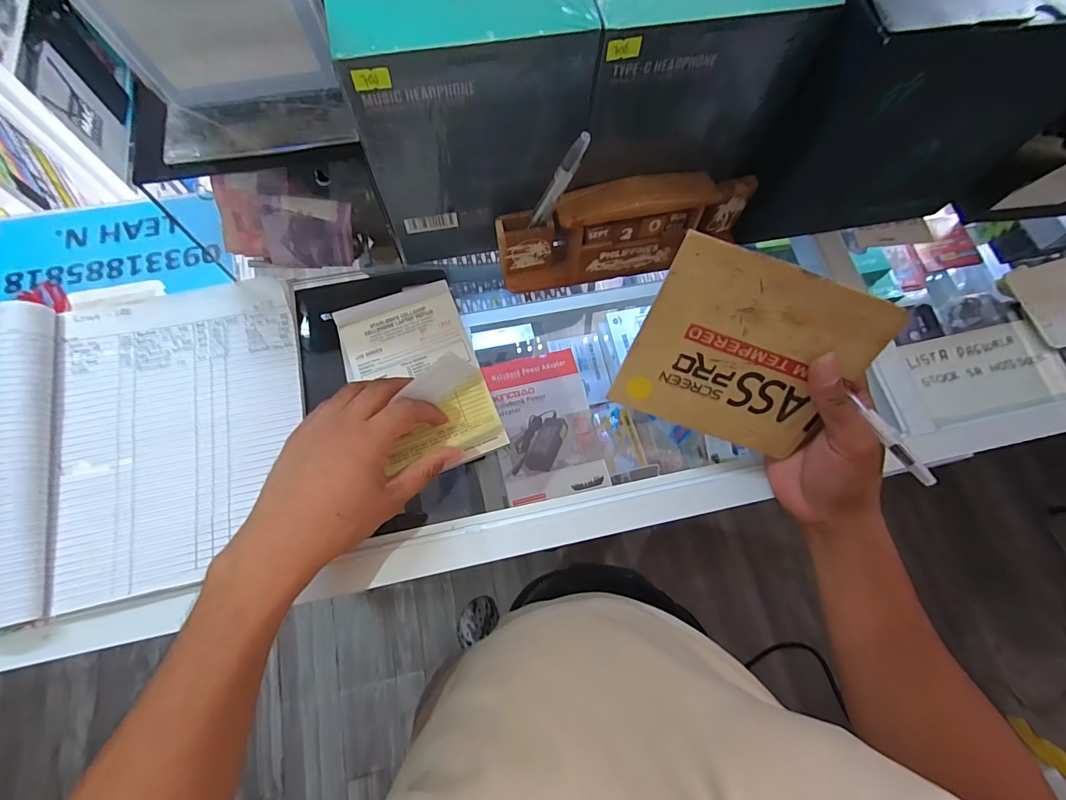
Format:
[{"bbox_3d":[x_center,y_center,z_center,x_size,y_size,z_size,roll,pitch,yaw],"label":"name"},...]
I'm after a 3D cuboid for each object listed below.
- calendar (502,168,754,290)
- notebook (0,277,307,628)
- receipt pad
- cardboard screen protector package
[{"bbox_3d":[0.083,-0.152,0.418,0.232,0.084,0.052,-12,72,-7],"label":"calendar"},{"bbox_3d":[-0.304,0.023,0.366,0.220,0.034,0.251,-9,72,-6],"label":"notebook"},{"bbox_3d":[-0.100,-0.020,0.400,0.106,0.010,0.165,-20,73,-9],"label":"receipt pad"},{"bbox_3d":[0.150,-0.030,0.327,0.152,0.133,0.006,20,35,-3],"label":"cardboard screen protector package"}]

